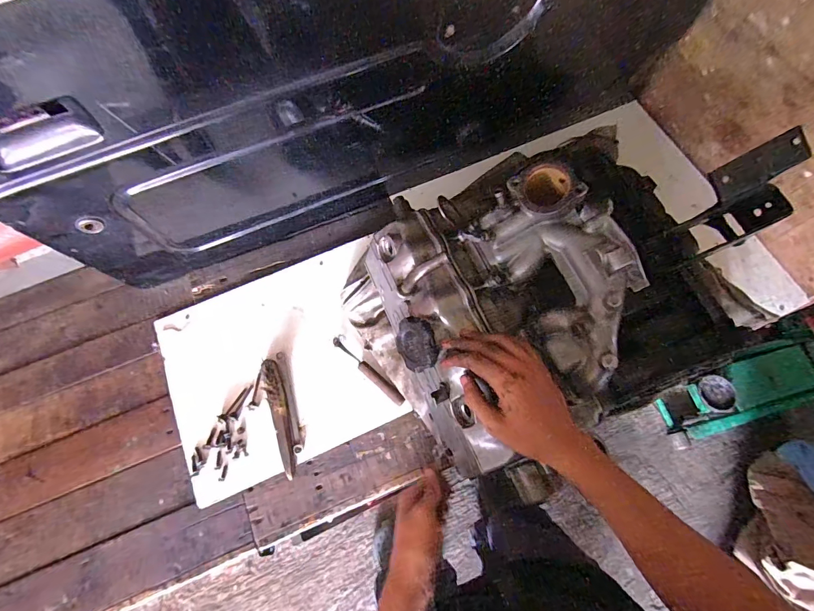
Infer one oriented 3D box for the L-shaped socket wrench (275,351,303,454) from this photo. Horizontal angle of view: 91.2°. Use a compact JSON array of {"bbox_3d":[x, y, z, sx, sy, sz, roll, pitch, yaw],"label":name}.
[{"bbox_3d":[-0.213,0.171,0.724,0.020,0.010,0.184,-16,68,-5],"label":"L-shaped socket wrench"}]

